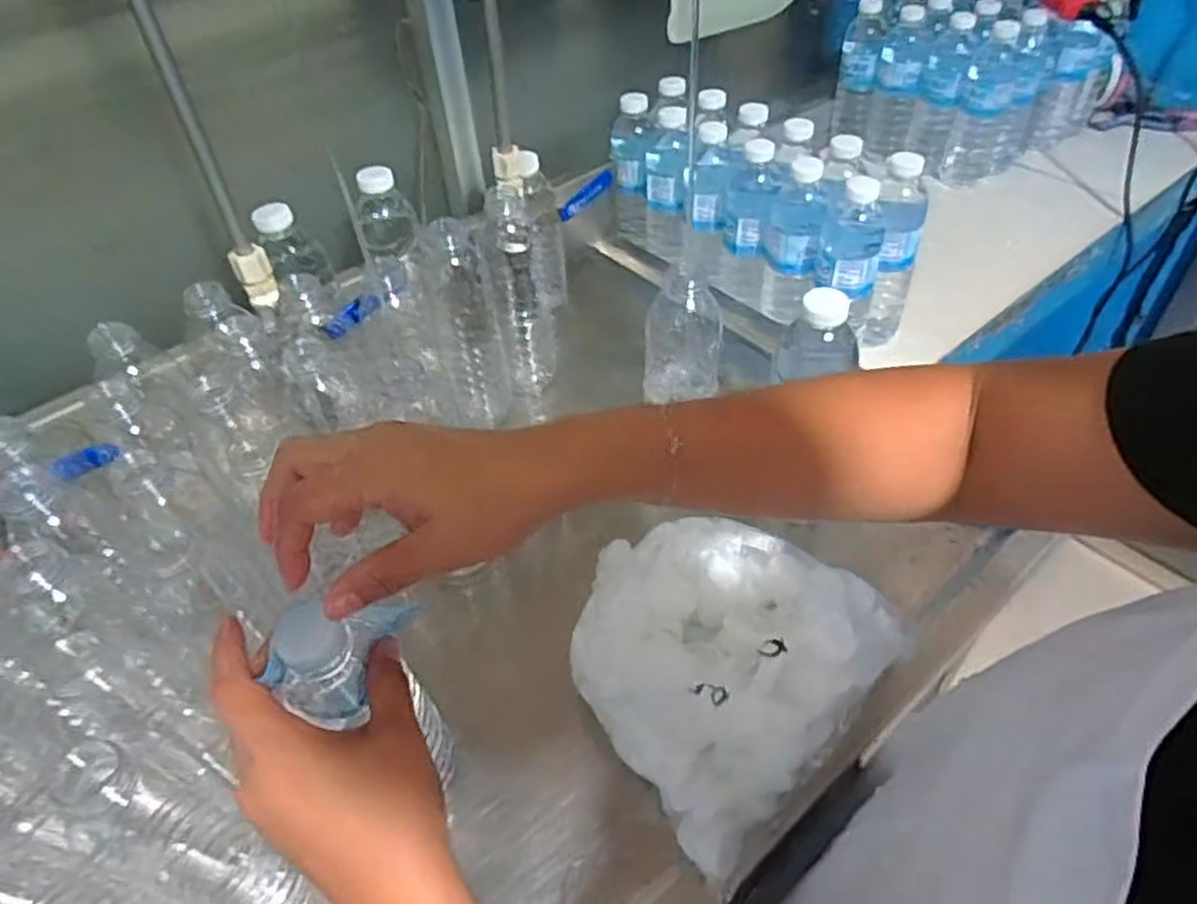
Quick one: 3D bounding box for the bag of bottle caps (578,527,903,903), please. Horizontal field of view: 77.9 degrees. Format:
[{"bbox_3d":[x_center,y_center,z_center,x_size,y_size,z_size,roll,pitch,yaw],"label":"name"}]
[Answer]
[{"bbox_3d":[0.077,0.130,0.508,0.187,0.085,0.205,33,57,31],"label":"bag of bottle caps"}]

